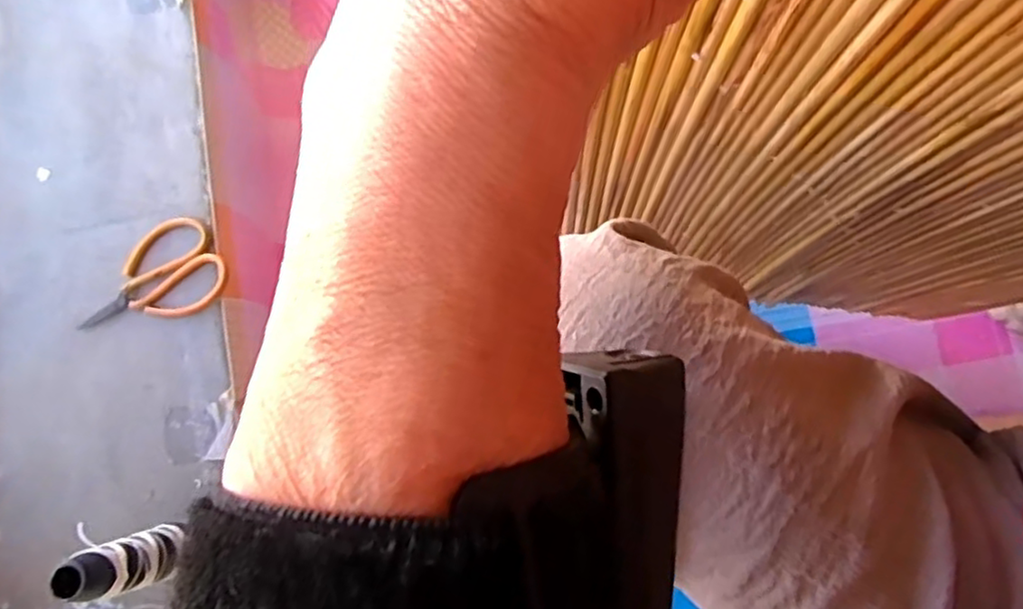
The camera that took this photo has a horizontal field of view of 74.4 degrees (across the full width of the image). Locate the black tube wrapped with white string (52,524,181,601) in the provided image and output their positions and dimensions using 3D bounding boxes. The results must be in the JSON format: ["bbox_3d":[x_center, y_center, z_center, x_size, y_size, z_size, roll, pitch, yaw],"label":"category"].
[{"bbox_3d":[-0.245,0.167,0.443,0.026,0.127,0.030,10,79,3],"label":"black tube wrapped with white string"}]

